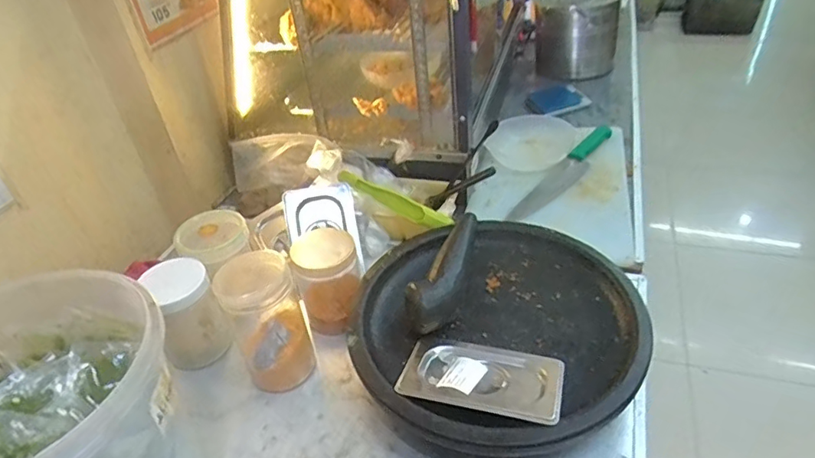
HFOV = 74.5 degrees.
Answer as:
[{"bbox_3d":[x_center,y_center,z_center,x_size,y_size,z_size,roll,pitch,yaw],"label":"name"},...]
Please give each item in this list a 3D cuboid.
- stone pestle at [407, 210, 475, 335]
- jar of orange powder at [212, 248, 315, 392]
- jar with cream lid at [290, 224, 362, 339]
[{"bbox_3d":[0.053,0.051,0.762,0.068,0.052,0.222,6,40,15],"label":"stone pestle"},{"bbox_3d":[-0.179,0.123,0.693,0.089,0.181,0.085,-4,38,3],"label":"jar of orange powder"},{"bbox_3d":[-0.111,0.075,0.770,0.085,0.132,0.086,-4,38,3],"label":"jar with cream lid"}]

